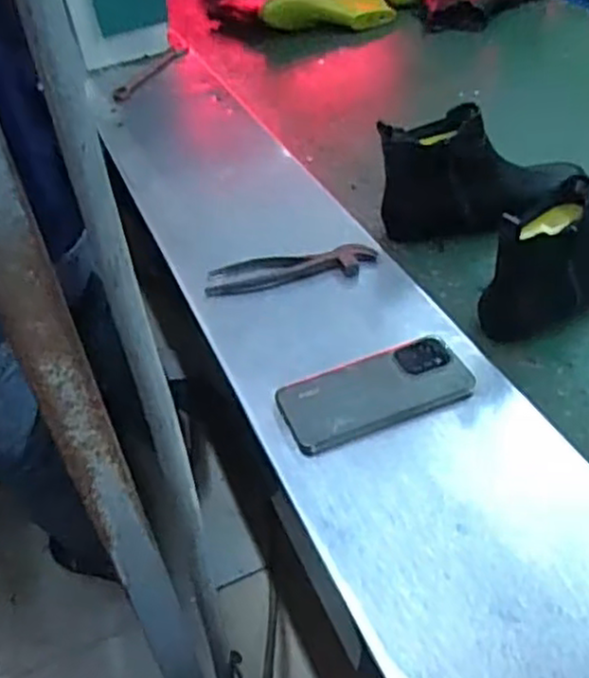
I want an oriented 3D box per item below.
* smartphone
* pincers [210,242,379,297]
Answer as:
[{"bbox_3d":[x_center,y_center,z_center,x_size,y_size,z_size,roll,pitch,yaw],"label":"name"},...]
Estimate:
[{"bbox_3d":[0.073,0.046,0.660,0.169,0.009,0.082,-19,49,-8],"label":"smartphone"},{"bbox_3d":[-0.002,-0.082,0.808,0.189,0.015,0.057,-5,42,1],"label":"pincers"}]

